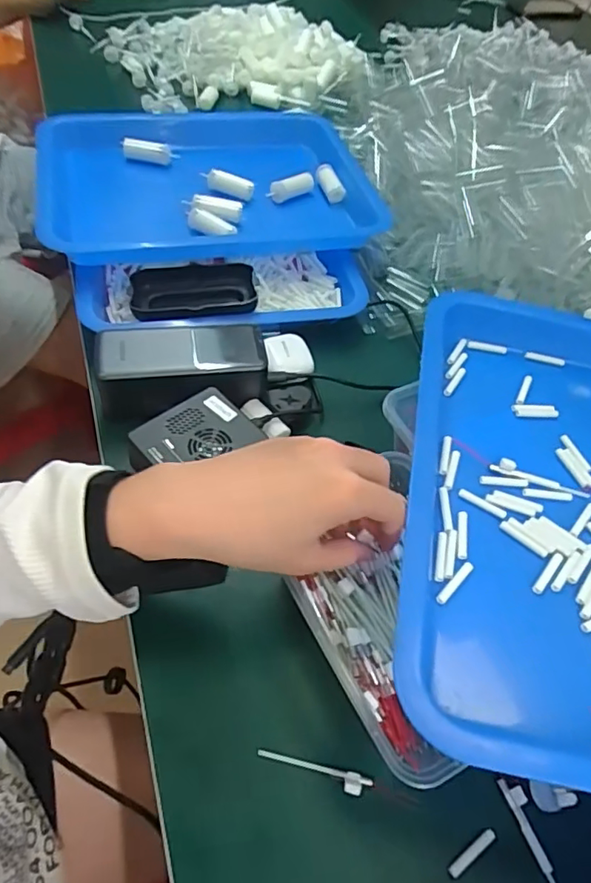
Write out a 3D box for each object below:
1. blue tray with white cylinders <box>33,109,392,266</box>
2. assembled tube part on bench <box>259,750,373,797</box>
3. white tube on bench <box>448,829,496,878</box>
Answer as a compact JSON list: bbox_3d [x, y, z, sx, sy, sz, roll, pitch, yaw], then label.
[{"bbox_3d":[-0.089,-0.283,0.591,0.346,0.047,0.271,-12,54,-15],"label":"blue tray with white cylinders"},{"bbox_3d":[0.011,0.181,0.307,0.063,0.004,0.011,17,52,7],"label":"assembled tube part on bench"},{"bbox_3d":[0.092,0.214,0.290,0.031,0.004,0.006,-26,59,-24],"label":"white tube on bench"}]

